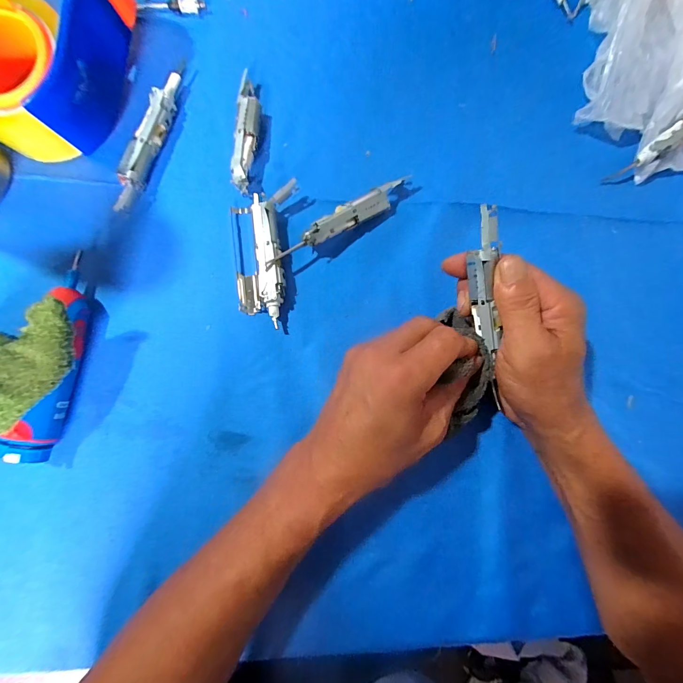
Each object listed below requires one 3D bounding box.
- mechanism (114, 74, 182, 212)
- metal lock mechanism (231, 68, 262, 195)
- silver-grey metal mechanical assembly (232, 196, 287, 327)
[{"bbox_3d":[-0.165,-0.169,0.285,0.017,0.020,0.128,17,83,-1],"label":"mechanism"},{"bbox_3d":[-0.081,-0.180,0.291,0.019,0.020,0.101,3,83,-2],"label":"metal lock mechanism"},{"bbox_3d":[-0.069,-0.067,0.279,0.039,0.019,0.104,-7,84,-4],"label":"silver-grey metal mechanical assembly"}]

